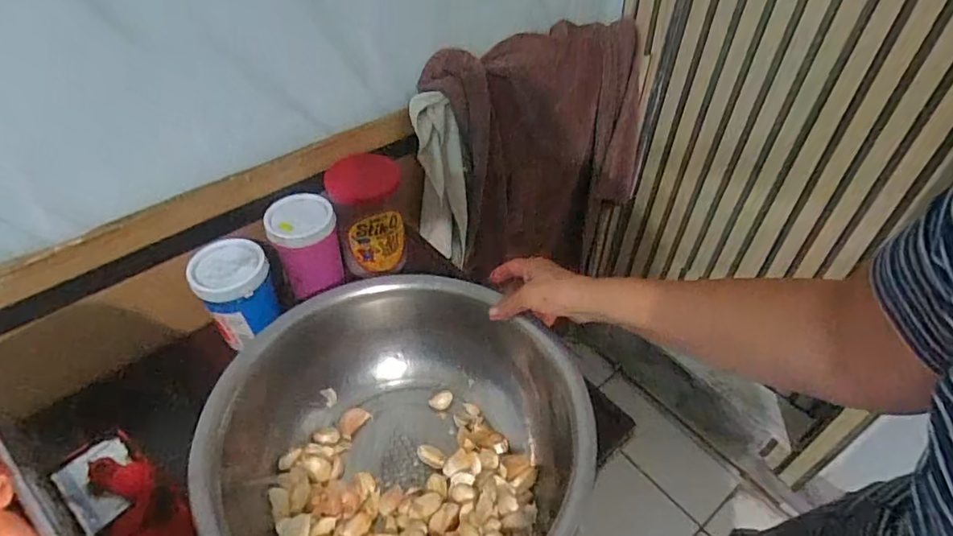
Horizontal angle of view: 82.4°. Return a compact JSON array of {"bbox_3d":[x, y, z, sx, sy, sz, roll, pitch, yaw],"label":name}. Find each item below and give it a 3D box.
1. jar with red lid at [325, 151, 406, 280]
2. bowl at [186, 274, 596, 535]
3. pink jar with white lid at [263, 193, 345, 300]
[{"bbox_3d":[-0.155,-0.072,0.789,0.095,0.161,0.088,0,46,0],"label":"jar with red lid"},{"bbox_3d":[-0.083,0.193,0.582,0.336,0.141,0.366,0,46,0],"label":"bowl"},{"bbox_3d":[-0.229,-0.021,0.748,0.092,0.121,0.106,-20,50,-19],"label":"pink jar with white lid"}]

